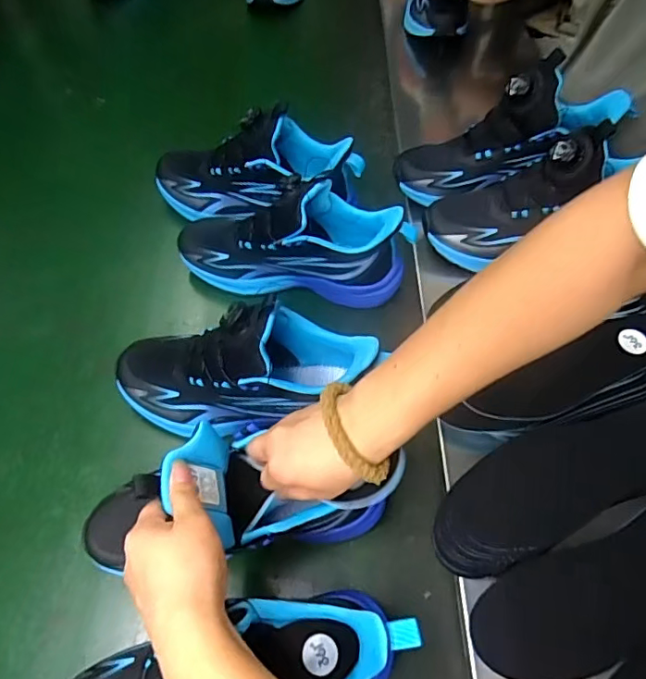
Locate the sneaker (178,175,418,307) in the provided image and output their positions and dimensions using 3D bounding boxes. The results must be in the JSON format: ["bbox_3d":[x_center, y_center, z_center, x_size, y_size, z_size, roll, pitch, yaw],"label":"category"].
[{"bbox_3d":[-0.034,-0.112,0.565,0.247,0.139,0.081,8,60,3],"label":"sneaker"}]

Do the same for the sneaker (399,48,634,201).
[{"bbox_3d":[0.203,-0.235,0.578,0.250,0.108,0.074,-21,59,19],"label":"sneaker"}]

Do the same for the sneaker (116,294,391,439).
[{"bbox_3d":[-0.076,0.026,0.471,0.233,0.161,0.084,3,60,0],"label":"sneaker"}]

